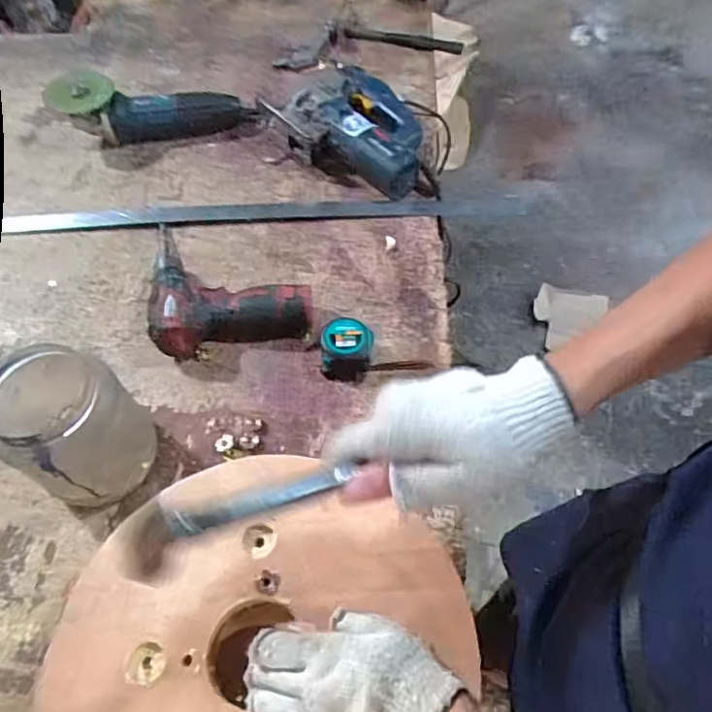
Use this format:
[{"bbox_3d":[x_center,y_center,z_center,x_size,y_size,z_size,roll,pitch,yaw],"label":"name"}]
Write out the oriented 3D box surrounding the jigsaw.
[{"bbox_3d":[0.008,-0.348,0.887,0.232,0.079,0.175,22,61,15],"label":"jigsaw"}]

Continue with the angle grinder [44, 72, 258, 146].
[{"bbox_3d":[-0.305,-0.375,0.898,0.289,0.096,0.078,3,58,4],"label":"angle grinder"}]

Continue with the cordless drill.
[{"bbox_3d":[-0.164,-0.109,0.754,0.190,0.054,0.218,-9,58,-4],"label":"cordless drill"}]

